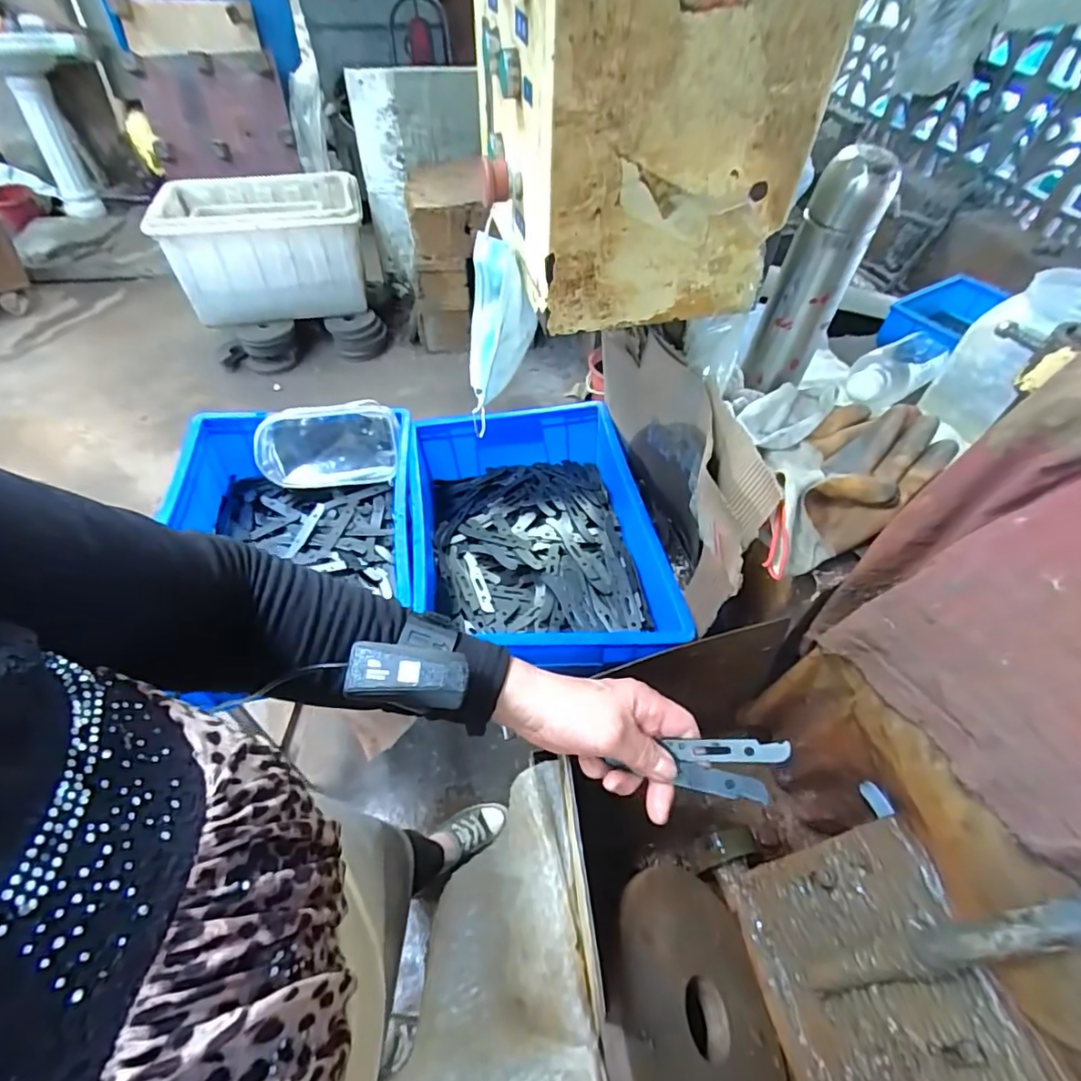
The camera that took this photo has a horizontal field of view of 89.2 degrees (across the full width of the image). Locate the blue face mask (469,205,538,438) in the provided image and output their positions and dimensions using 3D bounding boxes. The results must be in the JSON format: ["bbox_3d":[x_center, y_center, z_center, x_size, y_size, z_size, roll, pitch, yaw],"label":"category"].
[{"bbox_3d":[-0.044,-0.217,0.572,0.067,0.165,0.106,-4,51,-5],"label":"blue face mask"}]

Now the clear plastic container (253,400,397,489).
[{"bbox_3d":[-0.315,-0.144,0.826,0.193,0.117,0.060,-7,22,-9],"label":"clear plastic container"}]

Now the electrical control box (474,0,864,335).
[{"bbox_3d":[0.072,-0.356,0.434,0.213,0.272,0.210,-11,52,-11],"label":"electrical control box"}]

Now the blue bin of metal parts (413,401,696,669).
[{"bbox_3d":[-0.011,-0.006,0.743,0.289,0.119,0.412,-8,52,-8],"label":"blue bin of metal parts"}]

